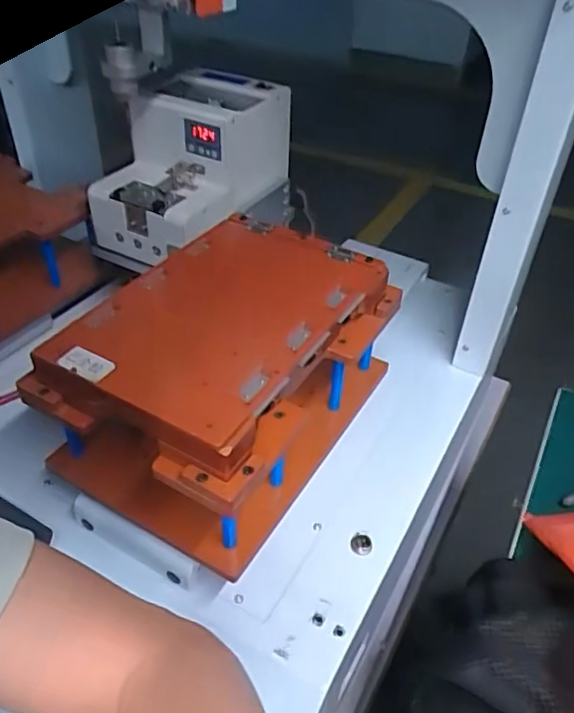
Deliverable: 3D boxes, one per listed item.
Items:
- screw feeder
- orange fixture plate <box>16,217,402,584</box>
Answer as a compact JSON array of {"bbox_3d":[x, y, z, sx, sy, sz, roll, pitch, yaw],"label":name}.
[{"bbox_3d":[-0.097,-0.199,0.646,0.158,0.154,0.191,23,45,23],"label":"screw feeder"},{"bbox_3d":[-0.050,0.016,0.498,0.181,0.147,0.251,23,45,22],"label":"orange fixture plate"}]

